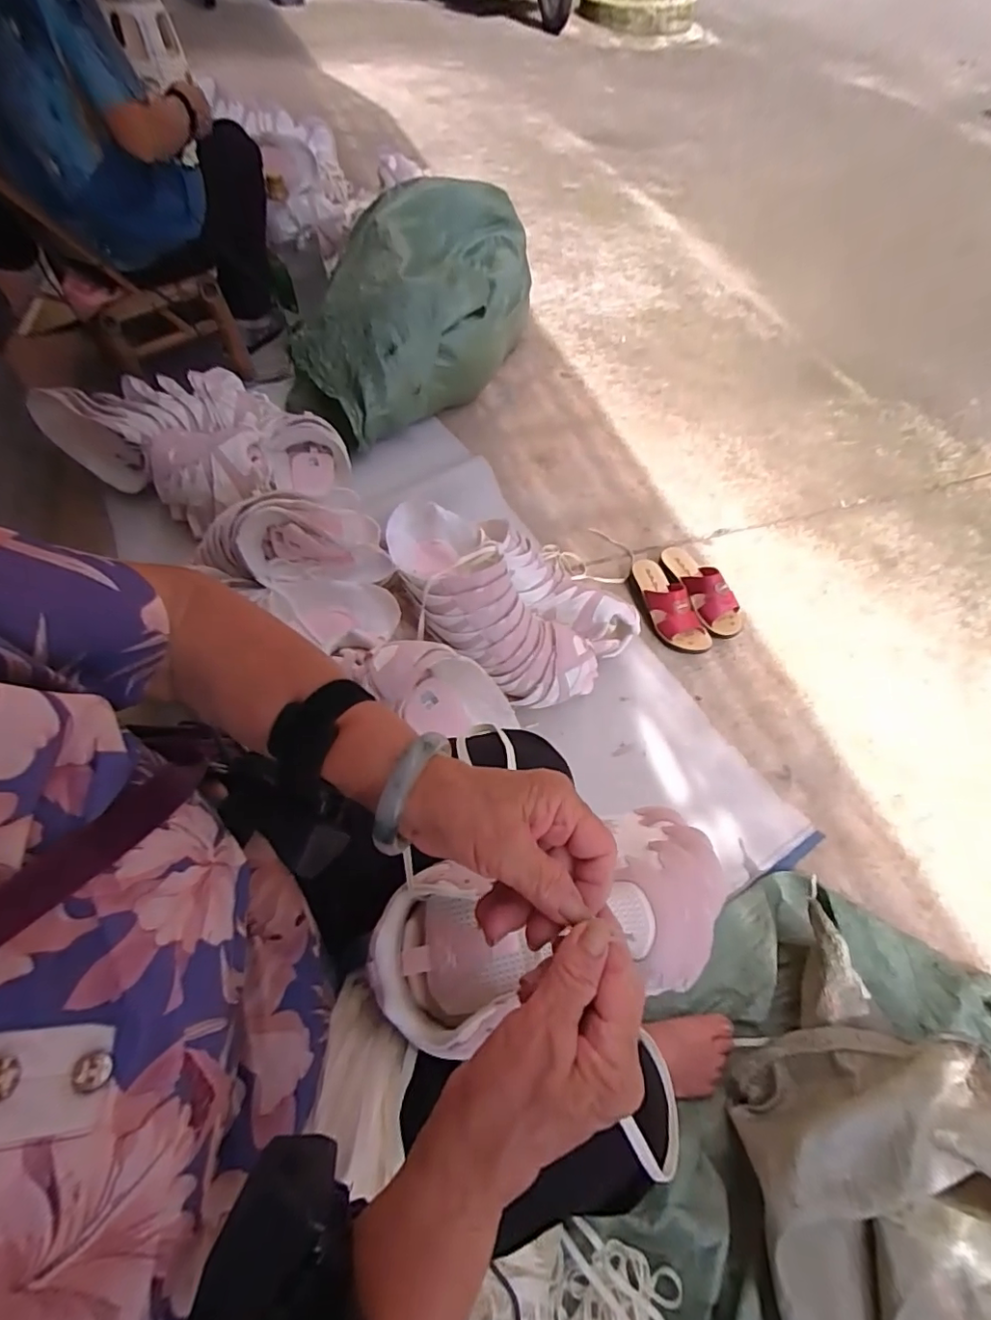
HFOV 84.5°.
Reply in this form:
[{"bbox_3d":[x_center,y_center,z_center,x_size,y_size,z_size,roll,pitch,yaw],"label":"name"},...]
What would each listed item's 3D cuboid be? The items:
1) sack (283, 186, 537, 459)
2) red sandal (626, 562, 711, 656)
[{"bbox_3d":[-0.183,-0.865,1.363,0.431,0.322,0.717,38,66,20],"label":"sack"},{"bbox_3d":[0.340,-0.116,1.083,0.089,0.082,0.232,-20,62,-16],"label":"red sandal"}]

